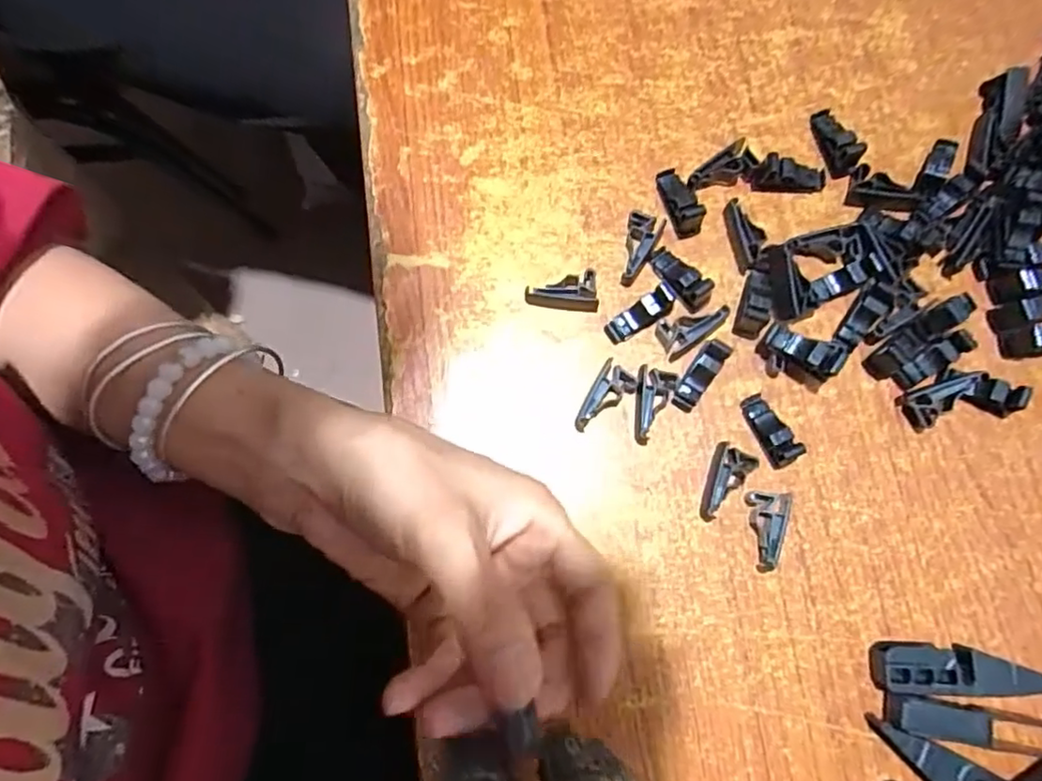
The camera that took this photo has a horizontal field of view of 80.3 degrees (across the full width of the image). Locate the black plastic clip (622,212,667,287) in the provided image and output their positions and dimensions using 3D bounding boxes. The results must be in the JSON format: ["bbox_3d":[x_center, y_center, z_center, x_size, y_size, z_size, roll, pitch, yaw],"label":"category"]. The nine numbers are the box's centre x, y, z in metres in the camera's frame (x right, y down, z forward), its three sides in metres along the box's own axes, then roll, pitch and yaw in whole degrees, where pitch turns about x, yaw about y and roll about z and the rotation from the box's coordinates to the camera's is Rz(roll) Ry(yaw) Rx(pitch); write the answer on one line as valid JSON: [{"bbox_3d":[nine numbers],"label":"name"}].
[{"bbox_3d":[0.049,-0.060,0.263,0.014,0.008,0.030,19,81,5],"label":"black plastic clip"}]

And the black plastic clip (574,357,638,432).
[{"bbox_3d":[0.033,0.004,0.253,0.016,0.008,0.030,40,83,8],"label":"black plastic clip"}]

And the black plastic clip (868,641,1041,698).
[{"bbox_3d":[0.165,0.104,0.230,0.064,0.013,0.017,3,80,2],"label":"black plastic clip"}]

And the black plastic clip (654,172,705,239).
[{"bbox_3d":[0.067,-0.082,0.263,0.012,0.013,0.031,-22,80,-3],"label":"black plastic clip"}]

